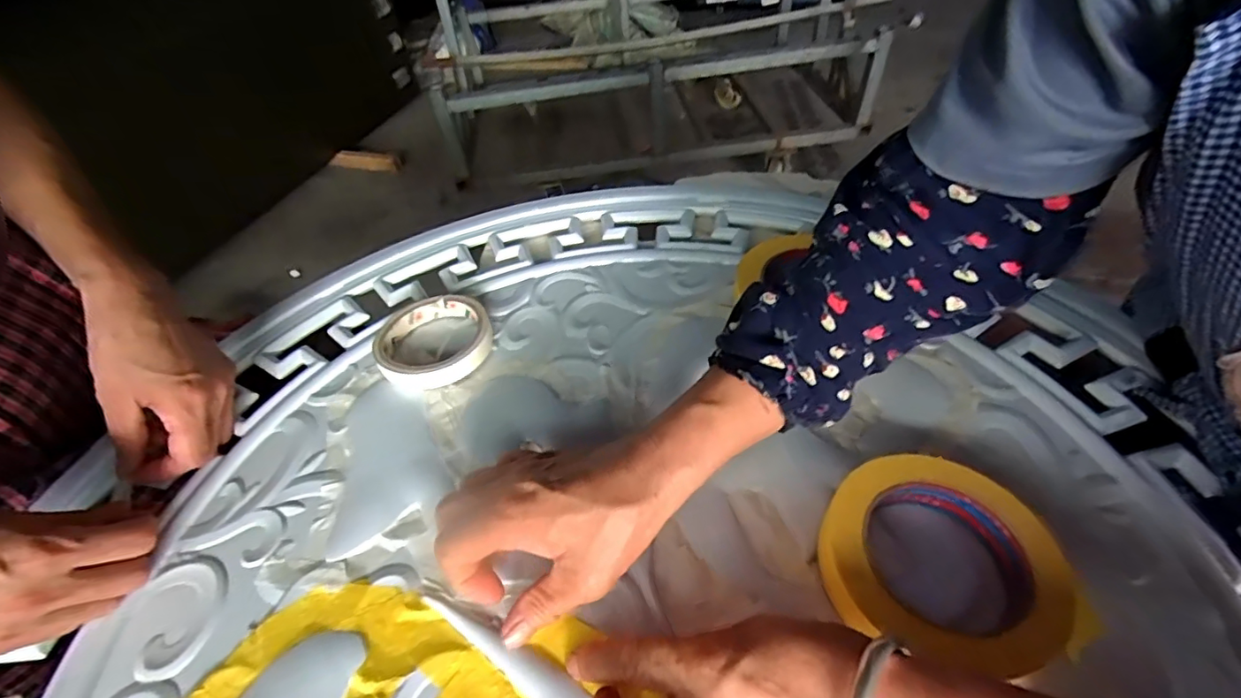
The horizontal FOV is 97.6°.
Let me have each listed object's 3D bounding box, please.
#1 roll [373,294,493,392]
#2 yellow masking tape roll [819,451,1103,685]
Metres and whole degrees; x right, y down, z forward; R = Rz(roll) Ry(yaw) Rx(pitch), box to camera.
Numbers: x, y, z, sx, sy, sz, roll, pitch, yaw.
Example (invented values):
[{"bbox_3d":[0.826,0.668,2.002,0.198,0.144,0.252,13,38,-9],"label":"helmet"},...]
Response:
[{"bbox_3d":[-0.150,-0.008,0.438,0.089,0.021,0.085,-3,47,3],"label":"roll"},{"bbox_3d":[0.170,0.112,0.291,0.122,0.032,0.110,7,48,12],"label":"yellow masking tape roll"}]

